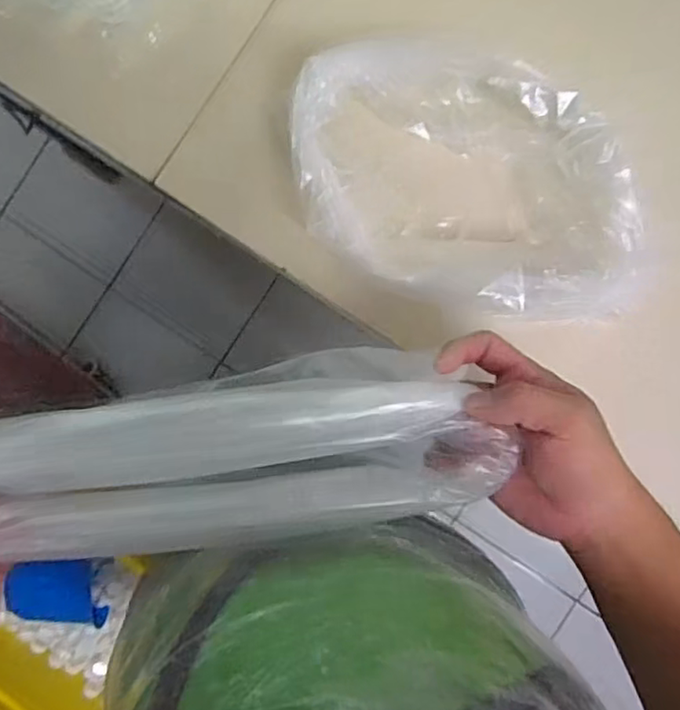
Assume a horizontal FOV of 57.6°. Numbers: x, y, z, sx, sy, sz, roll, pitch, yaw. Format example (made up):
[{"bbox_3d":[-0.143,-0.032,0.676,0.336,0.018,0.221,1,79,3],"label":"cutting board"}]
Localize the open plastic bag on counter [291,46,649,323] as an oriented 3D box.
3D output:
[{"bbox_3d":[0.100,-0.139,0.509,0.294,0.100,0.169,22,89,4],"label":"open plastic bag on counter"}]

